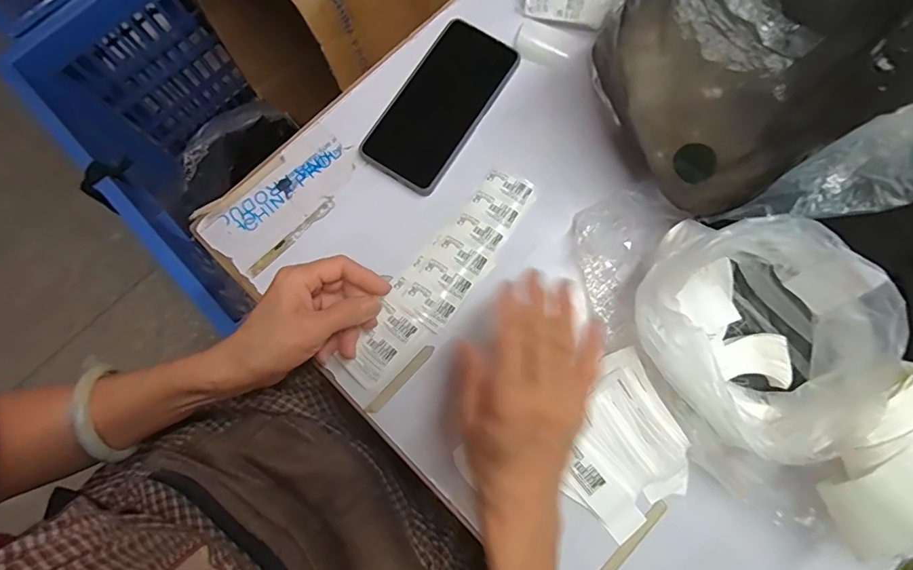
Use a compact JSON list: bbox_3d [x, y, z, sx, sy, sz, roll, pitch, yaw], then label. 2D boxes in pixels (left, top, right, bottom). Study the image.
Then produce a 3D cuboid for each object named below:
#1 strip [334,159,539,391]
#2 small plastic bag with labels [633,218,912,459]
[{"bbox_3d":[-0.011,-0.008,0.410,0.055,0.008,0.225,38,82,6],"label":"strip"},{"bbox_3d":[0.207,0.038,0.328,0.111,0.106,0.158,-39,82,-7],"label":"small plastic bag with labels"}]

